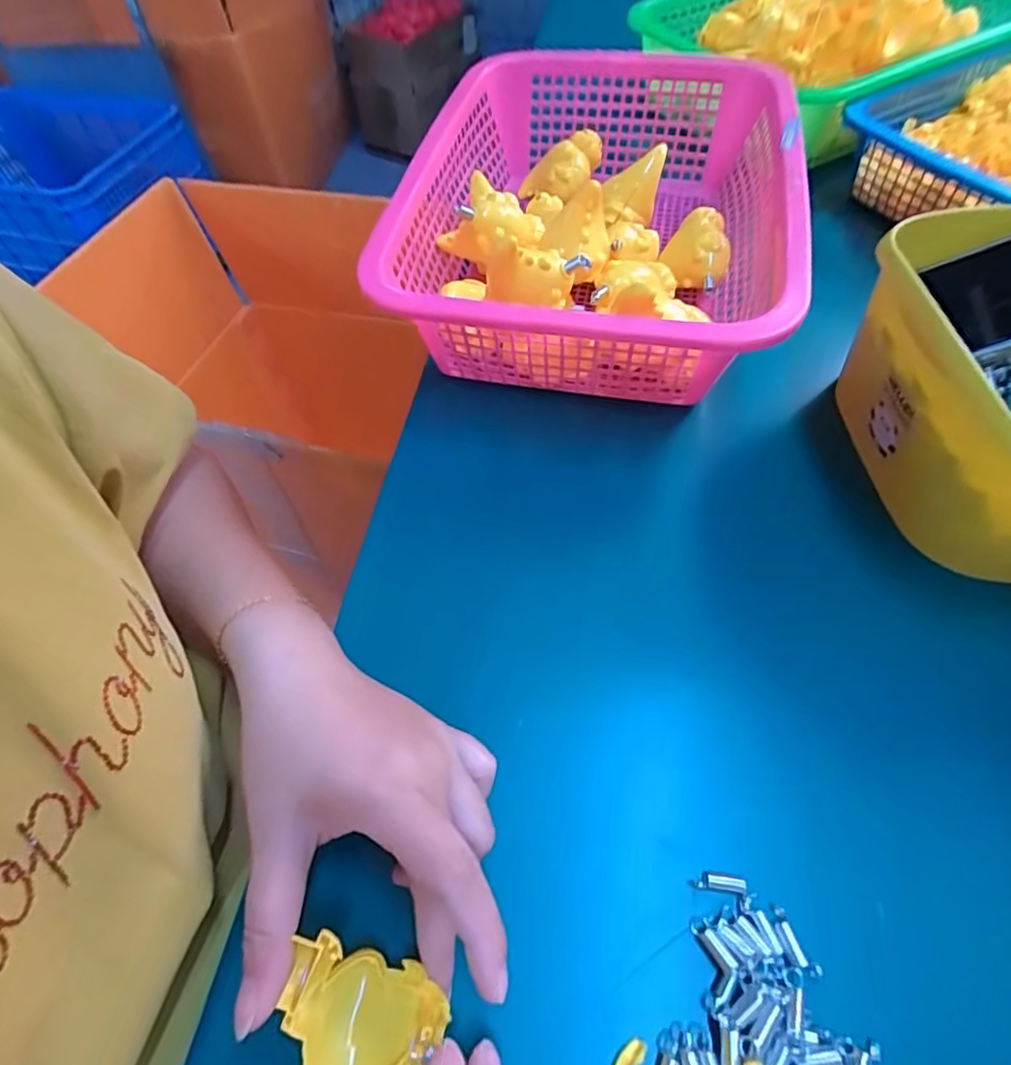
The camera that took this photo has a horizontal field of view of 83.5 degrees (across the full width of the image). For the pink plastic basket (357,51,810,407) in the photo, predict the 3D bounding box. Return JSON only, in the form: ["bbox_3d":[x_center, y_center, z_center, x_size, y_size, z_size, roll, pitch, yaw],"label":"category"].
[{"bbox_3d":[0.071,-0.237,0.431,0.258,0.090,0.345,8,59,8],"label":"pink plastic basket"}]

